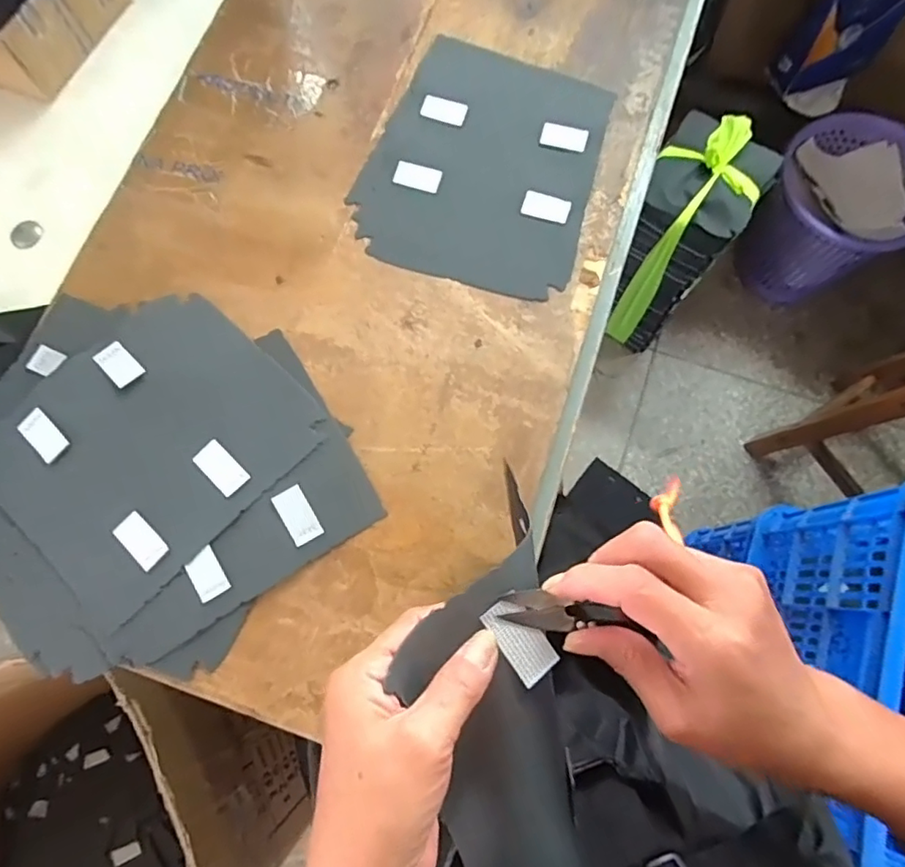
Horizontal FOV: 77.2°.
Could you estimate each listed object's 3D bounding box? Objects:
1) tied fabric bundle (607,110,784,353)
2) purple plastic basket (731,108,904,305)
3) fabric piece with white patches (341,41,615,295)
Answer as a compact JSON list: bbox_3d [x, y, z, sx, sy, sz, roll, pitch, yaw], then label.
[{"bbox_3d":[0.400,-0.349,1.046,0.163,0.406,0.199,34,79,9],"label":"tied fabric bundle"},{"bbox_3d":[0.738,-0.425,1.152,0.278,0.272,0.284,-42,79,-9],"label":"purple plastic basket"},{"bbox_3d":[0.030,-0.220,0.460,0.180,0.008,0.217,21,76,6],"label":"fabric piece with white patches"}]

